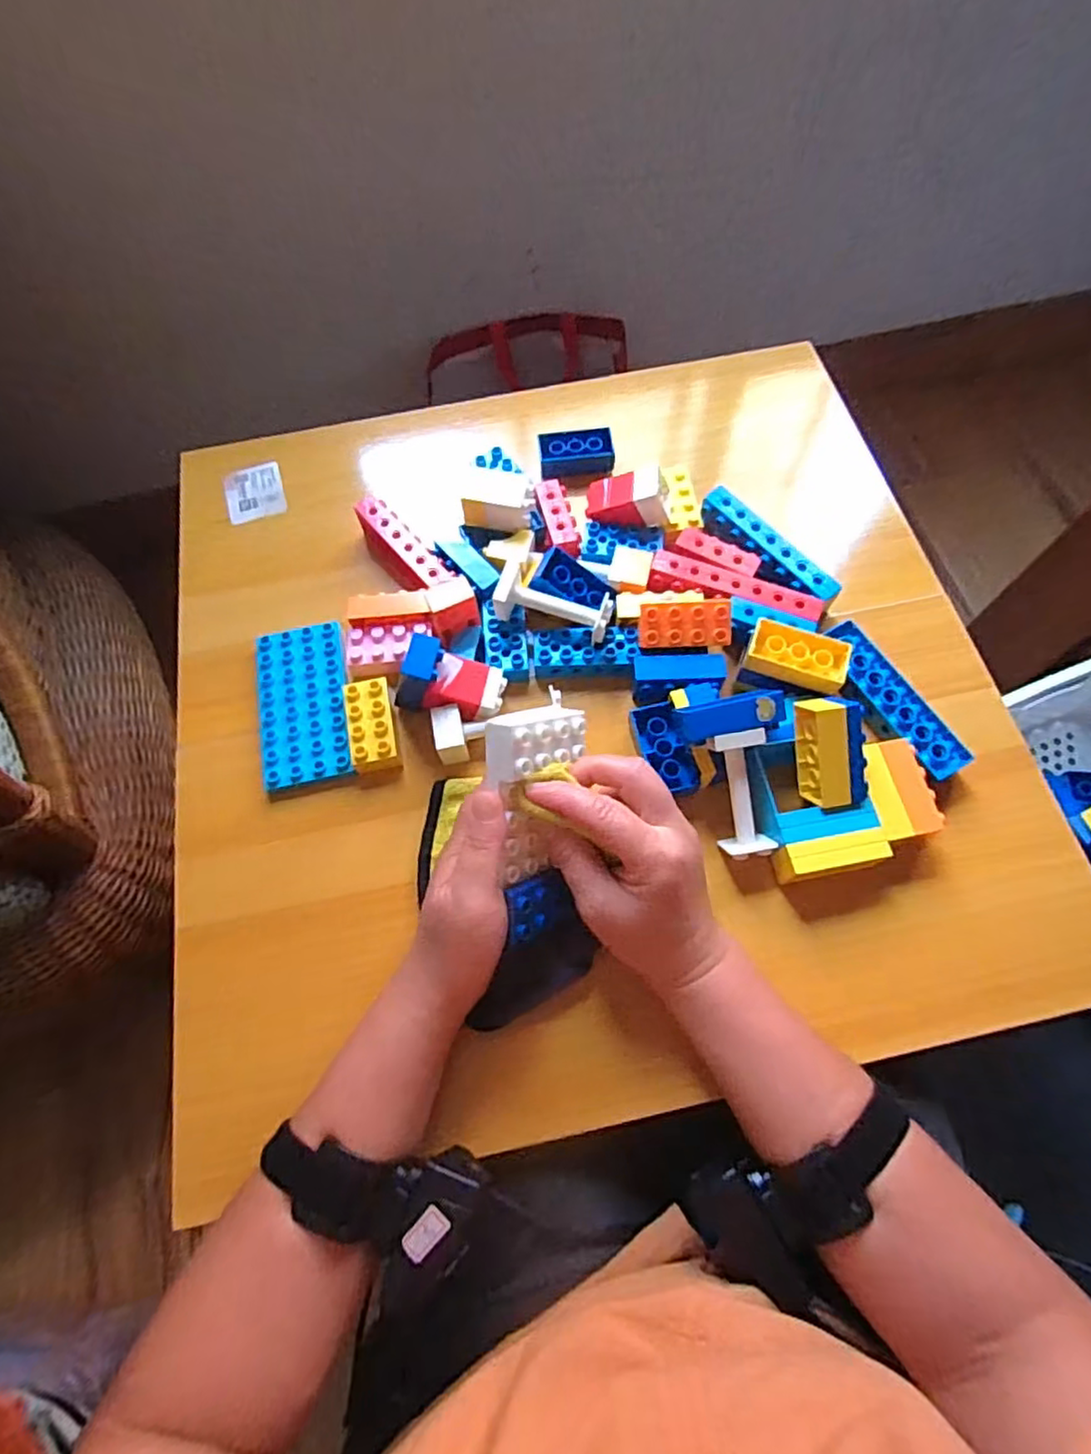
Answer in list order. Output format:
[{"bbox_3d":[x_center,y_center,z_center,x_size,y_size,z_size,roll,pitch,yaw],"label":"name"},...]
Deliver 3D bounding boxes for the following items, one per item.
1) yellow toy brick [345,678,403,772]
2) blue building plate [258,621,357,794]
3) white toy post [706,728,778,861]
[{"bbox_3d":[-0.123,-0.001,0.474,0.031,0.019,0.064,-14,67,-4],"label":"yellow toy brick"},{"bbox_3d":[-0.176,-0.017,0.485,0.065,0.008,0.125,-14,67,-4],"label":"blue building plate"},{"bbox_3d":[0.124,0.042,0.423,0.033,0.023,0.081,-9,102,-2],"label":"white toy post"}]

